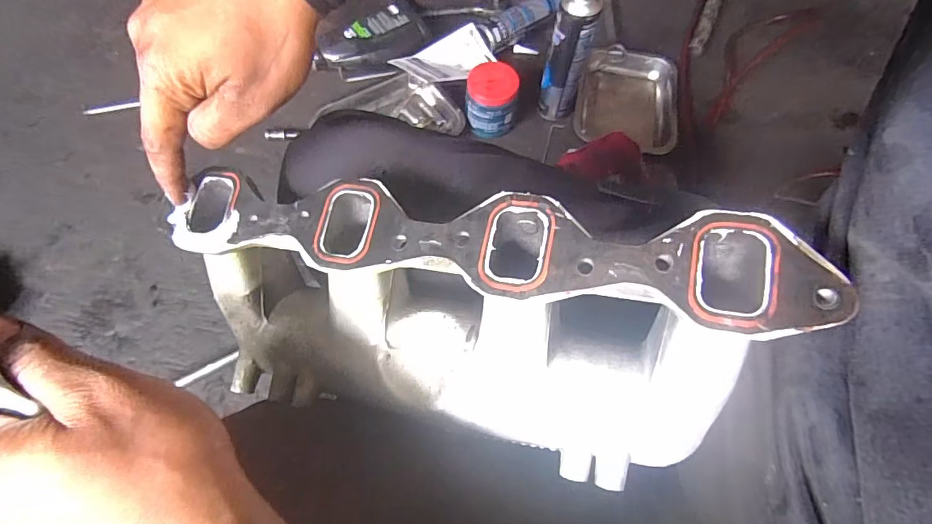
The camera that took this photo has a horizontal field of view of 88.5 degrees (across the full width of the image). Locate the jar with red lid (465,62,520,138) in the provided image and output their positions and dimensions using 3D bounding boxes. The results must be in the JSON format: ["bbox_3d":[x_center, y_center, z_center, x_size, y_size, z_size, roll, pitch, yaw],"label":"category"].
[{"bbox_3d":[0.047,-0.292,0.873,0.092,0.100,0.089,1,67,-1],"label":"jar with red lid"}]

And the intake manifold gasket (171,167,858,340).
[{"bbox_3d":[-0.010,-0.015,0.273,0.380,0.005,0.057,8,77,17],"label":"intake manifold gasket"}]

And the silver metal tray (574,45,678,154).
[{"bbox_3d":[0.308,-0.300,0.925,0.178,0.072,0.239,13,66,4],"label":"silver metal tray"}]

